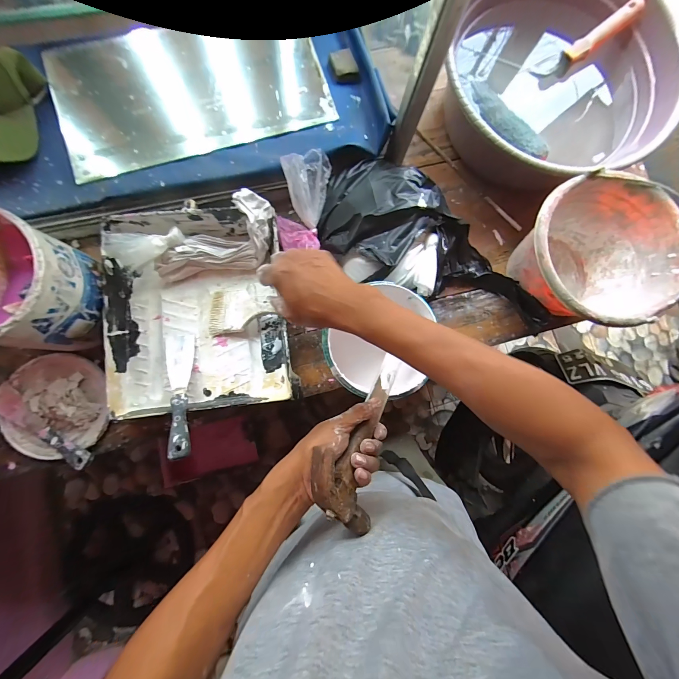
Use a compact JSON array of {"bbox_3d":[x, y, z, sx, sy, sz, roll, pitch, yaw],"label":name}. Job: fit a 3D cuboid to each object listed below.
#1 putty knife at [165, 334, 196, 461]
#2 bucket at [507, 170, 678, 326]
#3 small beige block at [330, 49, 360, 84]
[{"bbox_3d":[-0.262,0.085,0.493,0.045,0.013,0.209,-13,62,-5],"label":"putty knife"},{"bbox_3d":[0.423,-0.140,0.544,0.236,0.165,0.243,0,85,-3],"label":"bucket"},{"bbox_3d":[0.011,-0.546,0.603,0.051,0.020,0.055,-16,86,-5],"label":"small beige block"}]

